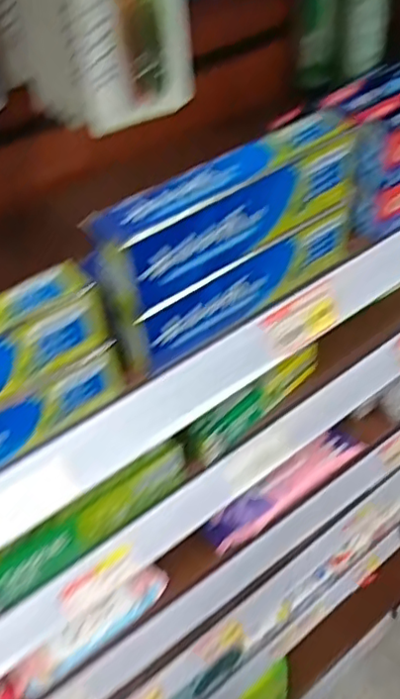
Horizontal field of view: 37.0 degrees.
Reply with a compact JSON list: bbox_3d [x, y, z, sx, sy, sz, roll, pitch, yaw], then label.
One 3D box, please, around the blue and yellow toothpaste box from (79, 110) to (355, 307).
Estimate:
[{"bbox_3d":[0.022,-0.096,0.393,0.191,0.056,0.036,-31,52,-22],"label":"blue and yellow toothpaste box"}]

